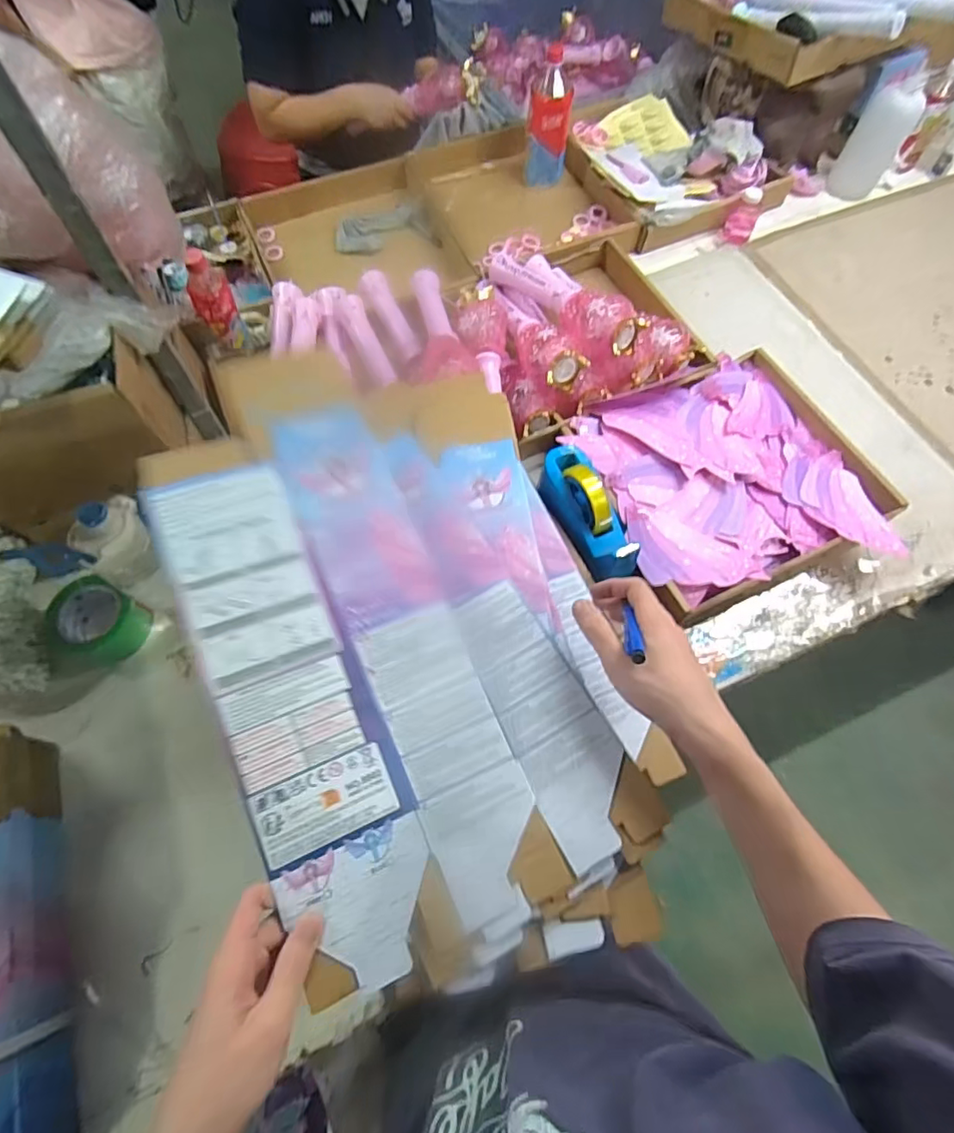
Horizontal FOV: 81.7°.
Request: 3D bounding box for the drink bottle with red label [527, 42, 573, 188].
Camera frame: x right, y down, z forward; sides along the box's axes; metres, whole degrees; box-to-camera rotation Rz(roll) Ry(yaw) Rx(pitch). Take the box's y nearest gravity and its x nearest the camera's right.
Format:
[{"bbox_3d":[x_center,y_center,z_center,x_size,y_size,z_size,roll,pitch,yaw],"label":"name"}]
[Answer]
[{"bbox_3d":[0.145,-0.892,1.124,0.084,0.218,0.079,9,66,3],"label":"drink bottle with red label"}]

